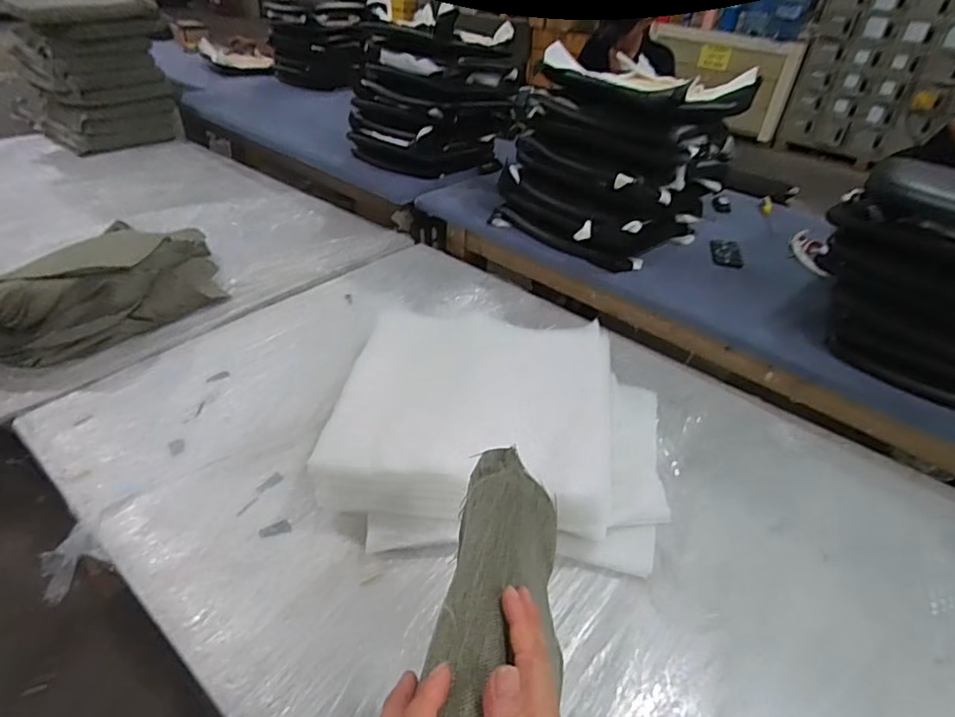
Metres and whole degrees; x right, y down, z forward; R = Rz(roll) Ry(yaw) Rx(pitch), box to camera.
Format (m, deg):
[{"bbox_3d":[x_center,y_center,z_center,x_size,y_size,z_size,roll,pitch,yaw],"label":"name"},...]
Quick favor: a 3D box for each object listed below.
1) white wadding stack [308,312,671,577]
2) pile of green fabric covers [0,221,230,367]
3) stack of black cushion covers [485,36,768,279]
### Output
[{"bbox_3d":[0.054,0.119,1.089,0.623,0.149,0.537,8,38,5],"label":"white wadding stack"},{"bbox_3d":[-0.929,-0.187,1.378,0.272,0.189,0.624,30,44,29],"label":"pile of green fabric covers"},{"bbox_3d":[0.393,-0.600,1.602,0.584,0.413,0.547,30,45,20],"label":"stack of black cushion covers"}]

